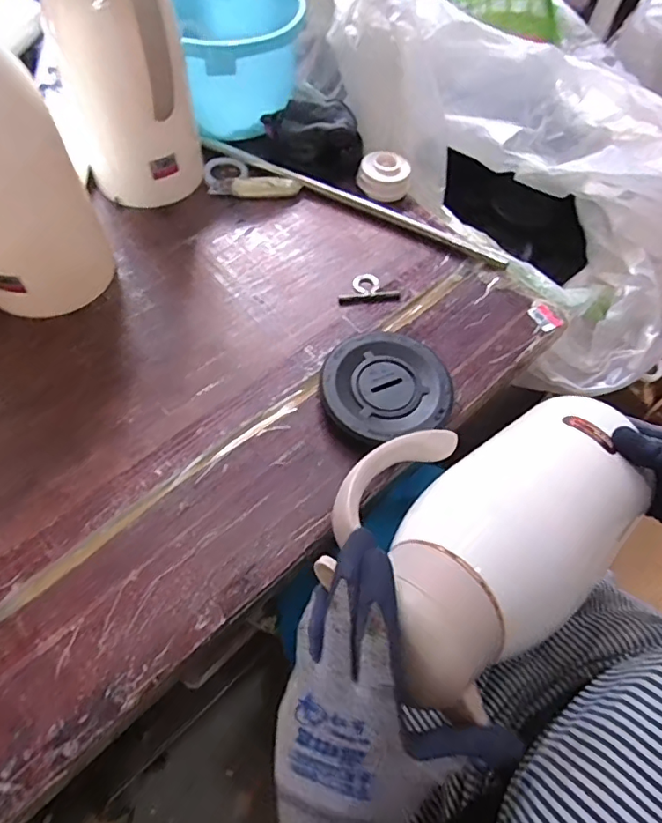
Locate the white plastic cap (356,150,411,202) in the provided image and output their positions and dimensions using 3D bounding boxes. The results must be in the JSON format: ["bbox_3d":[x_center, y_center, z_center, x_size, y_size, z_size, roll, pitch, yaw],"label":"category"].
[{"bbox_3d":[0.069,-0.302,0.664,0.060,0.034,0.060,2,61,-4],"label":"white plastic cap"}]

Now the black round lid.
[{"bbox_3d":[0.054,-0.024,0.509,0.123,0.027,0.114,2,61,-4],"label":"black round lid"}]

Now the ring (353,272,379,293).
[{"bbox_3d":[0.040,-0.147,0.599,0.029,0.006,0.034,18,62,5],"label":"ring"}]

